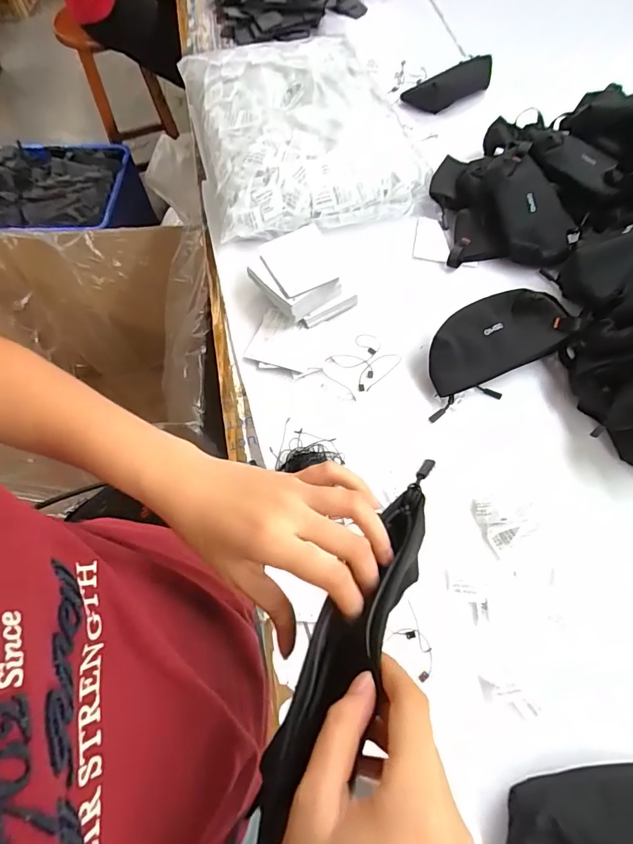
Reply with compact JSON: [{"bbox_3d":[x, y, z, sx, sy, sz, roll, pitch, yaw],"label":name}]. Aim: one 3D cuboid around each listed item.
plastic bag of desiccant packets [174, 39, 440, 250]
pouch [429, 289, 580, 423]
[{"bbox_3d":[-0.025,-0.508,0.769,0.365,0.090,0.426,-13,65,-5],"label":"plastic bag of desiccant packets"},{"bbox_3d":[0.240,-0.106,0.594,0.215,0.060,0.128,-17,65,-7],"label":"pouch"}]

